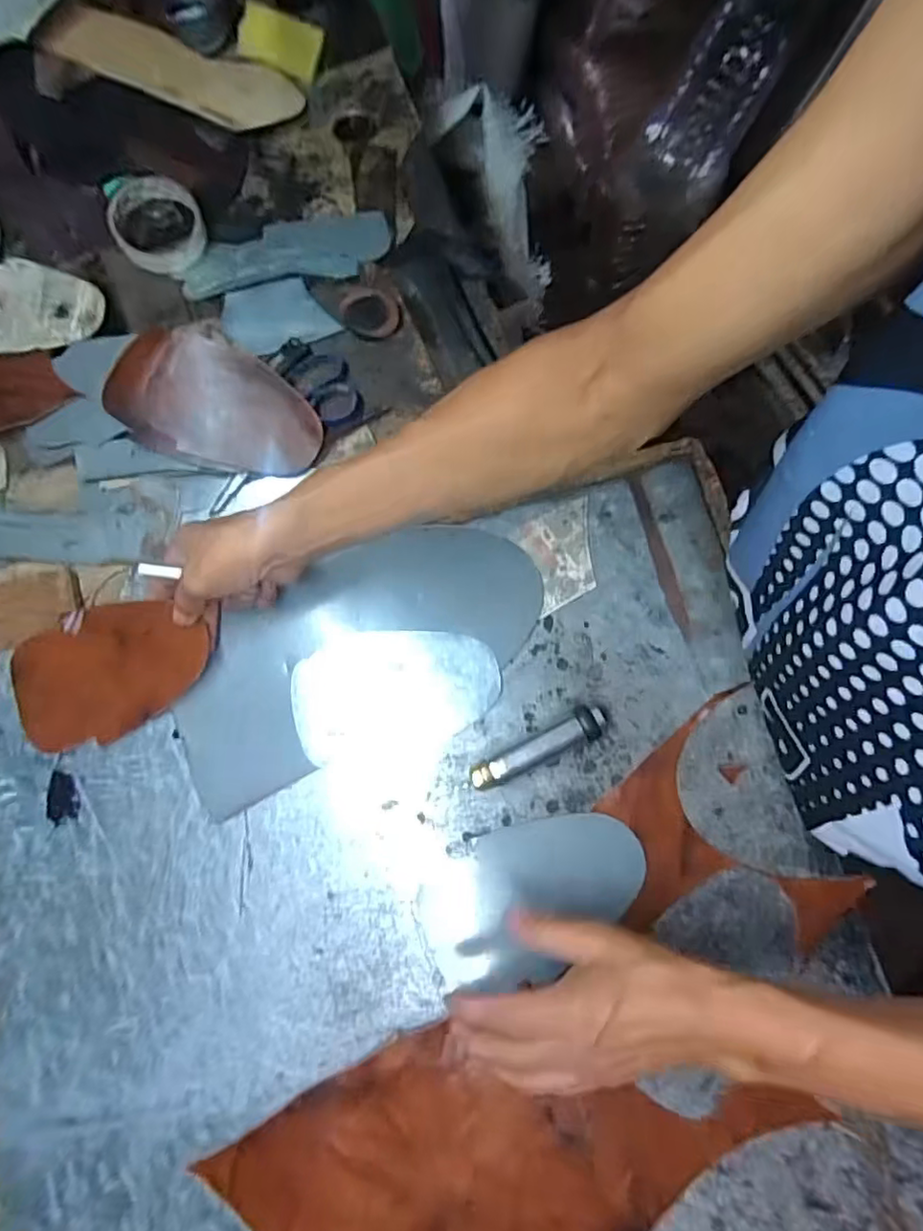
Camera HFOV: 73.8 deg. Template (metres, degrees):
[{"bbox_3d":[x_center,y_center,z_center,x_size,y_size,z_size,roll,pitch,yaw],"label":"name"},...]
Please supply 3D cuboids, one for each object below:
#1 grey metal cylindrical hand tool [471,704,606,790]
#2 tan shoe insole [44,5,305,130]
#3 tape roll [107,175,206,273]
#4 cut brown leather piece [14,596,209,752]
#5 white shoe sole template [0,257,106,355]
[{"bbox_3d":[0.057,0.099,0.458,0.106,0.026,0.024,-28,77,-5],"label":"grey metal cylindrical hand tool"},{"bbox_3d":[-0.289,-0.564,0.633,0.234,0.021,0.095,10,77,-12],"label":"tan shoe insole"},{"bbox_3d":[-0.300,-0.387,0.605,0.085,0.036,0.090,0,76,-1],"label":"tape roll"},{"bbox_3d":[-0.277,0.042,0.481,0.157,0.028,0.097,-24,77,-4],"label":"cut brown leather piece"},{"bbox_3d":[-0.414,-0.287,0.573,0.150,0.009,0.093,14,77,5],"label":"white shoe sole template"}]

